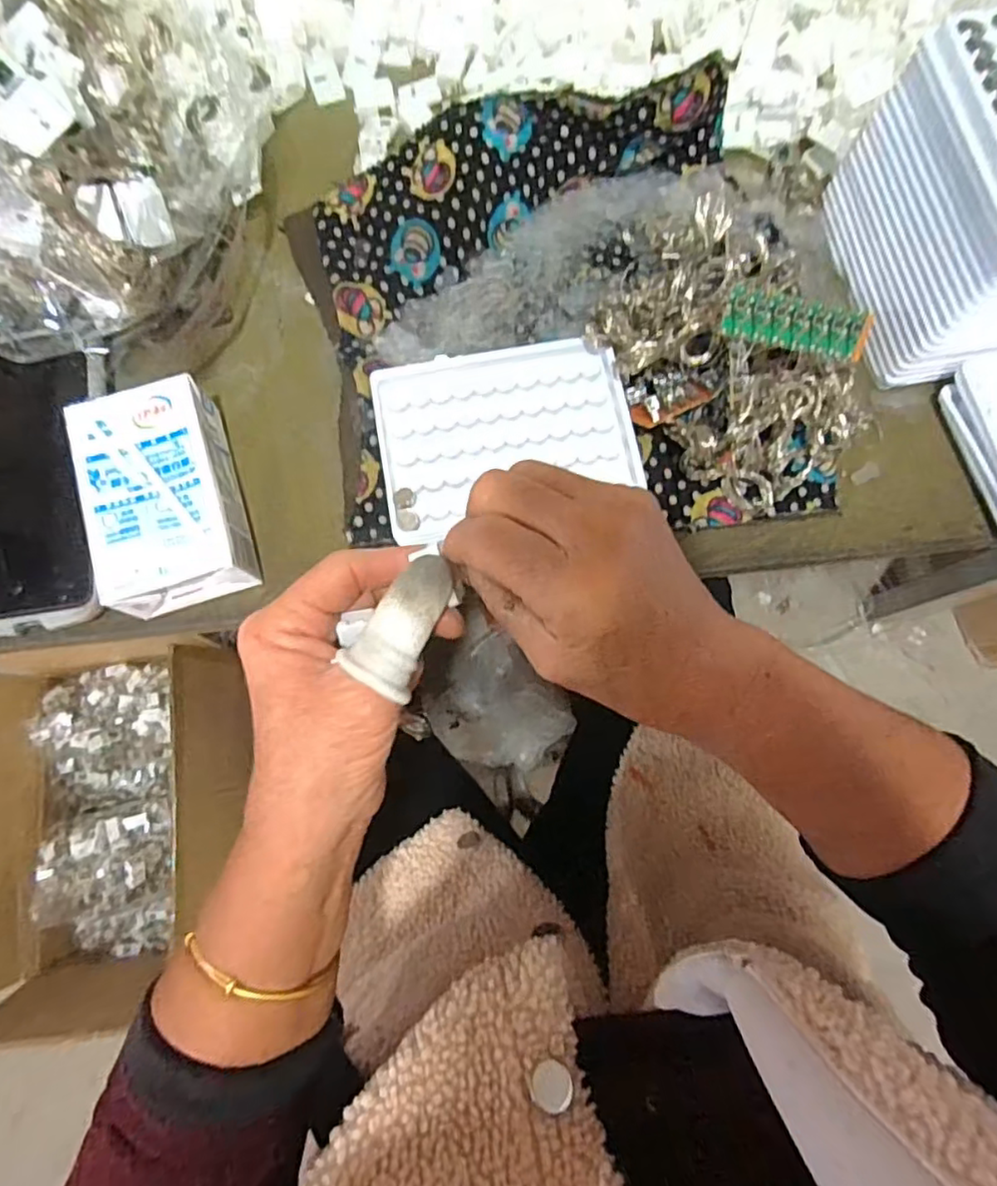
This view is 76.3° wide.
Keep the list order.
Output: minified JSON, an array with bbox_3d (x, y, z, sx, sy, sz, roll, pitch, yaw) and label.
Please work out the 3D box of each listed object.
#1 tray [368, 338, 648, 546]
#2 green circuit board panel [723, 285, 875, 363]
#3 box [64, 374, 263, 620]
[{"bbox_3d":[0.003,-0.085,0.339,0.129,0.020,0.097,-11,78,-1],"label":"tray"},{"bbox_3d":[0.142,-0.127,0.300,0.072,0.004,0.021,8,121,-10],"label":"green circuit board panel"},{"bbox_3d":[-0.171,-0.049,0.329,0.064,0.039,0.106,-17,78,-2],"label":"box"}]

